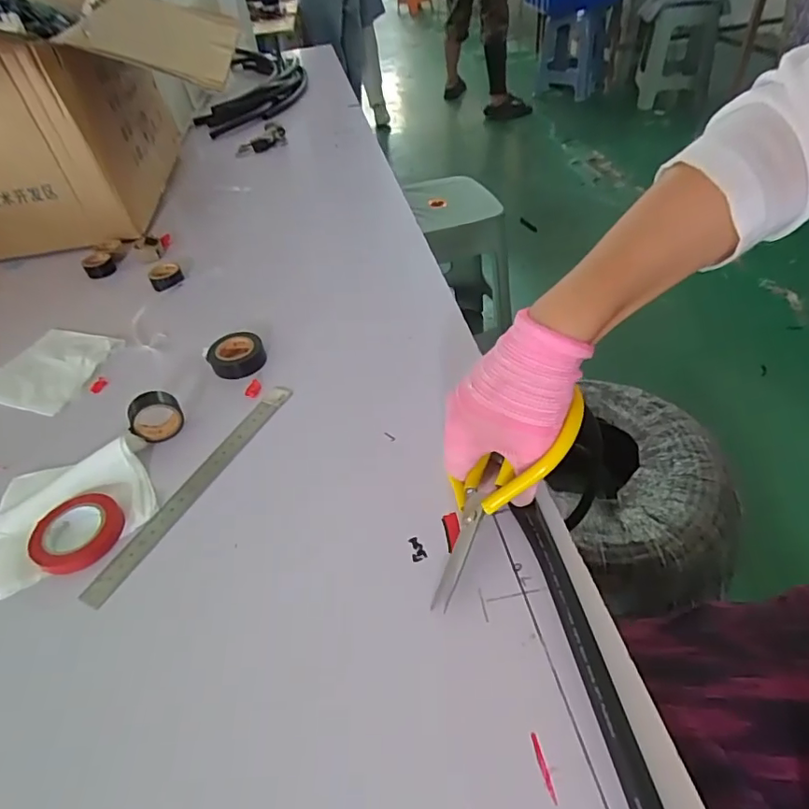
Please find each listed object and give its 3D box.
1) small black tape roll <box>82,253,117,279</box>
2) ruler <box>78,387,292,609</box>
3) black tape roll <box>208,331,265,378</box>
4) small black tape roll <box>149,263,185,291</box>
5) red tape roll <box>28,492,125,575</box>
[{"bbox_3d":[-0.397,-0.181,0.679,0.040,0.015,0.033,30,56,32],"label":"small black tape roll"},{"bbox_3d":[-0.163,0.059,0.414,0.023,0.008,0.218,17,49,23],"label":"ruler"},{"bbox_3d":[-0.162,-0.046,0.510,0.050,0.025,0.050,-4,44,4],"label":"black tape roll"},{"bbox_3d":[-0.288,-0.153,0.632,0.036,0.016,0.040,-27,47,-18],"label":"small black tape roll"},{"bbox_3d":[-0.238,0.091,0.381,0.059,0.013,0.058,-4,44,4],"label":"red tape roll"}]

